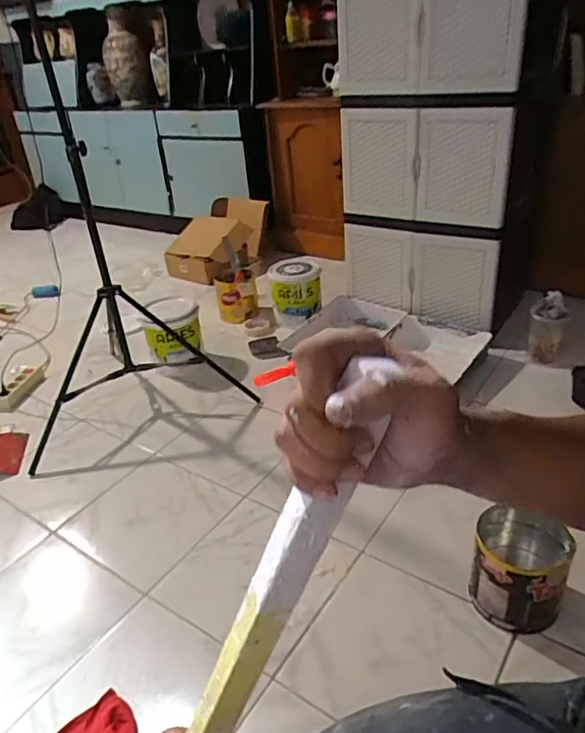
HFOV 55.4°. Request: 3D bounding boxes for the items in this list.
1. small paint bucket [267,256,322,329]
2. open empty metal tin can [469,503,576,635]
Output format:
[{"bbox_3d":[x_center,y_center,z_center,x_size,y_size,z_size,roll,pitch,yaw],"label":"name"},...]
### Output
[{"bbox_3d":[0.013,-0.256,1.970,0.179,0.179,0.193,-5,31,1],"label":"small paint bucket"},{"bbox_3d":[0.375,0.353,0.934,0.142,0.140,0.122,12,35,27],"label":"open empty metal tin can"}]

